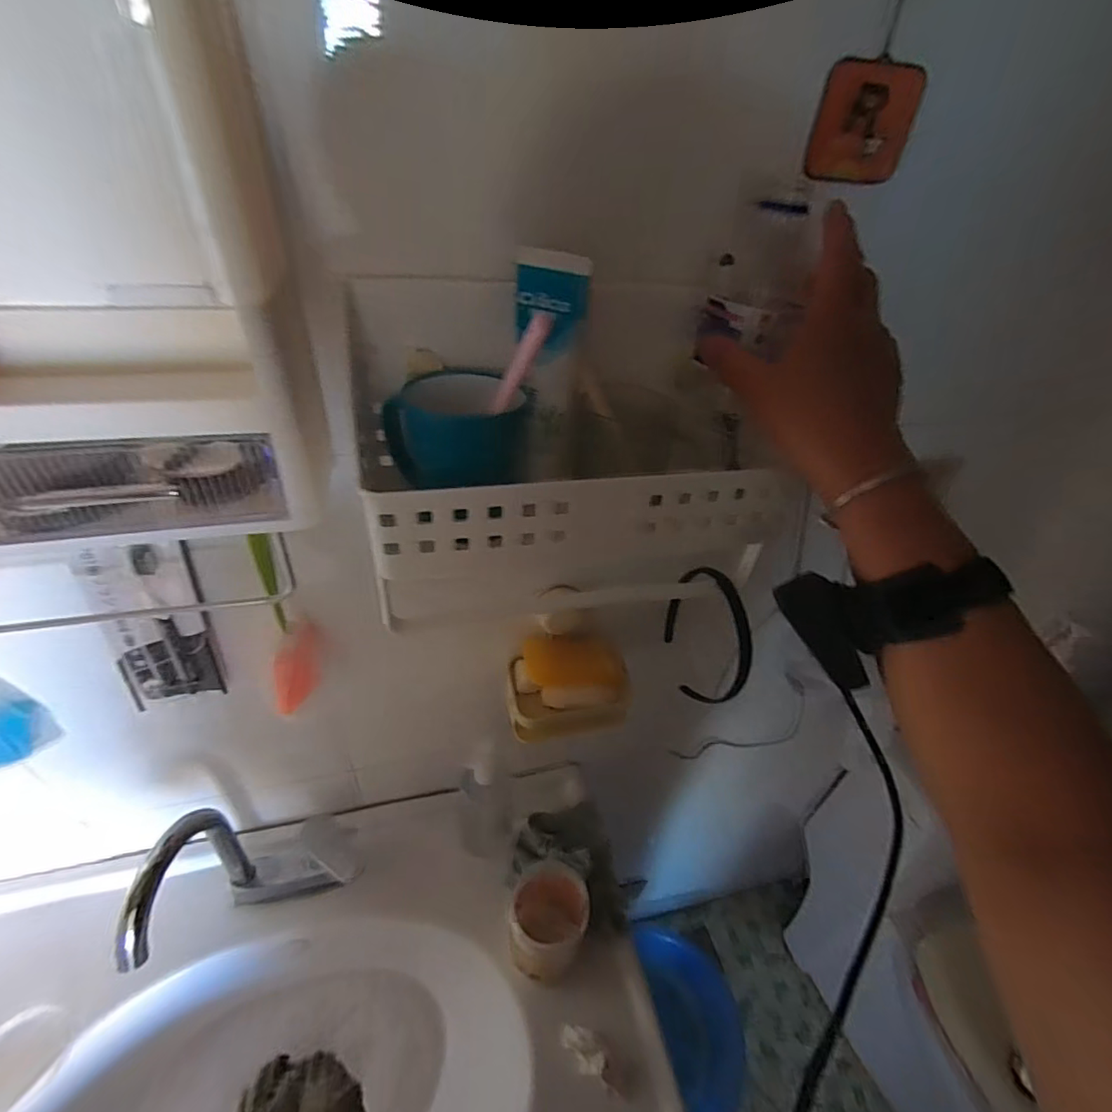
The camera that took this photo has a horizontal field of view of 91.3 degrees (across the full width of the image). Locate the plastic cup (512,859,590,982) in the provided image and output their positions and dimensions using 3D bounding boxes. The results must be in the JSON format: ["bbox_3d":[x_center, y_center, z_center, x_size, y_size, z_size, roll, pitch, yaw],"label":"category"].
[{"bbox_3d":[-0.007,0.416,0.618,0.089,0.100,0.091,3,38,-2],"label":"plastic cup"}]

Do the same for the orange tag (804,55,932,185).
[{"bbox_3d":[0.212,-0.296,0.373,0.068,0.065,0.006,2,43,-2],"label":"orange tag"}]

